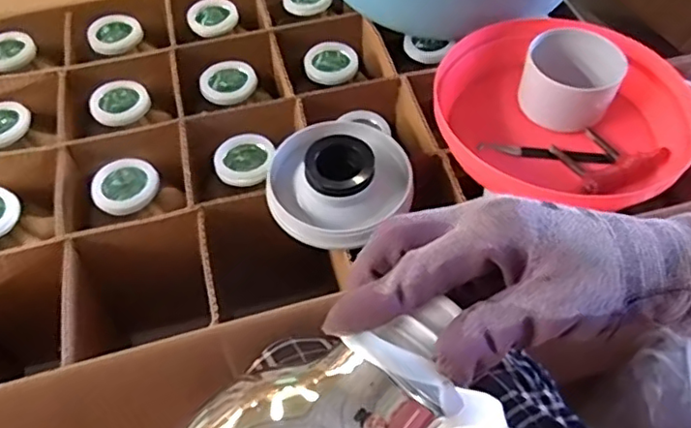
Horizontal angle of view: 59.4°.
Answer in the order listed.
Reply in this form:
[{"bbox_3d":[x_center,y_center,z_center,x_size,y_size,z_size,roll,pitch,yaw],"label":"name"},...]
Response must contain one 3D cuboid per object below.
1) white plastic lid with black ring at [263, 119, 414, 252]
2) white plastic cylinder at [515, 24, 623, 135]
[{"bbox_3d":[-0.006,-0.034,0.535,0.134,0.050,0.121,-33,59,-22],"label":"white plastic lid with black ring"},{"bbox_3d":[0.218,-0.131,0.589,0.090,0.054,0.090,23,57,17],"label":"white plastic cylinder"}]

